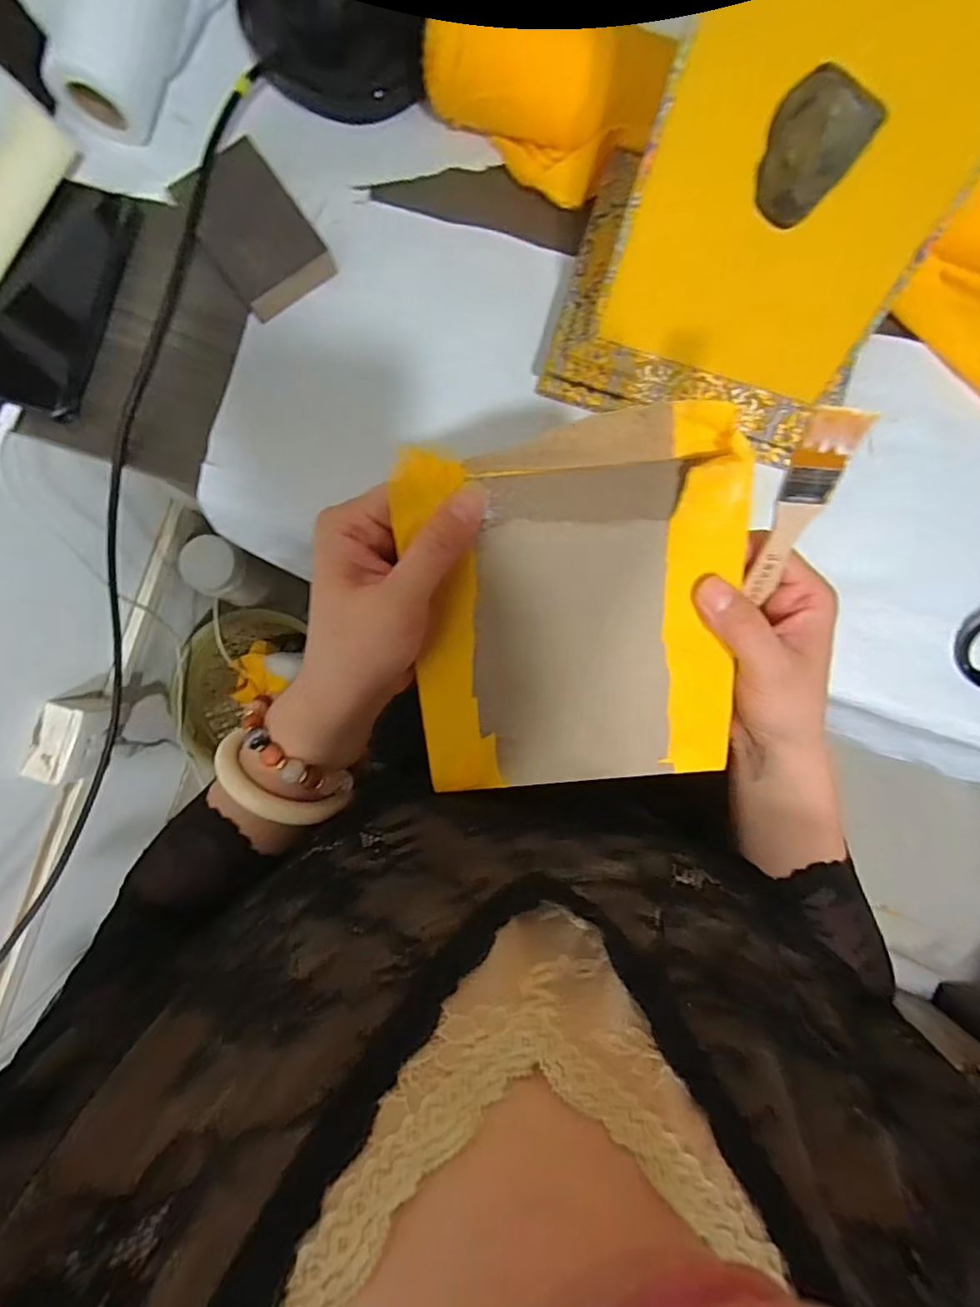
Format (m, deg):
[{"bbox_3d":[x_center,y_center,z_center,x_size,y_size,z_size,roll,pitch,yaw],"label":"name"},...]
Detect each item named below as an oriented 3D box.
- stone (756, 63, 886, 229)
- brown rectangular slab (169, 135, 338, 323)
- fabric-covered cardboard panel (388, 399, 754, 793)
[{"bbox_3d":[0.158,-0.250,0.286,0.044,0.056,0.021,8,61,-24],"label":"stone"},{"bbox_3d":[-0.169,-0.297,0.406,0.073,0.032,0.099,-38,90,-1],"label":"brown rectangular slab"},{"bbox_3d":[0.042,-0.016,0.287,0.157,0.013,0.185,-5,114,0],"label":"fabric-covered cardboard panel"}]

